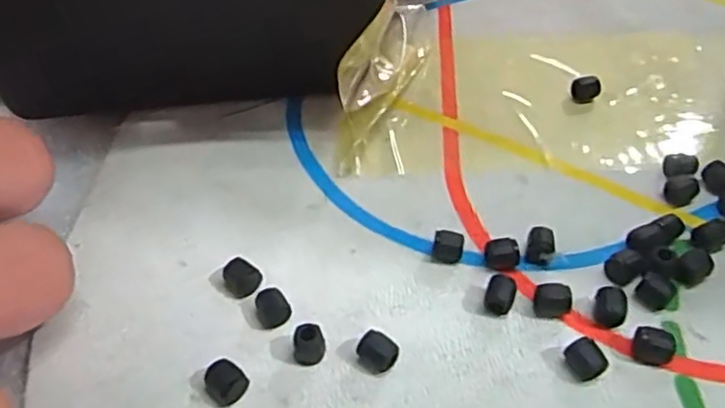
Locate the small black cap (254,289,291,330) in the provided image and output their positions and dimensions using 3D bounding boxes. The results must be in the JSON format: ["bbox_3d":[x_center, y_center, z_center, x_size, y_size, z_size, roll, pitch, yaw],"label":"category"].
[{"bbox_3d":[-0.016,0.019,0.119,0.006,0.004,0.006,1,48,-1],"label":"small black cap"}]

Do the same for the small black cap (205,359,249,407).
[{"bbox_3d":[-0.023,0.030,0.107,0.006,0.004,0.006,1,48,-1],"label":"small black cap"}]

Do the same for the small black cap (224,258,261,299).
[{"bbox_3d":[-0.023,0.014,0.122,0.006,0.005,0.005,-13,50,-13],"label":"small black cap"}]

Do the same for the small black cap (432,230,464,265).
[{"bbox_3d":[0.017,0.008,0.128,0.006,0.005,0.005,5,48,2],"label":"small black cap"}]

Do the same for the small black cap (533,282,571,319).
[{"bbox_3d":[0.035,0.018,0.119,0.006,0.005,0.005,-7,49,-8],"label":"small black cap"}]

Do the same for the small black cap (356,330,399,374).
[{"bbox_3d":[0.002,0.025,0.111,0.007,0.005,0.005,20,51,15],"label":"small black cap"}]

